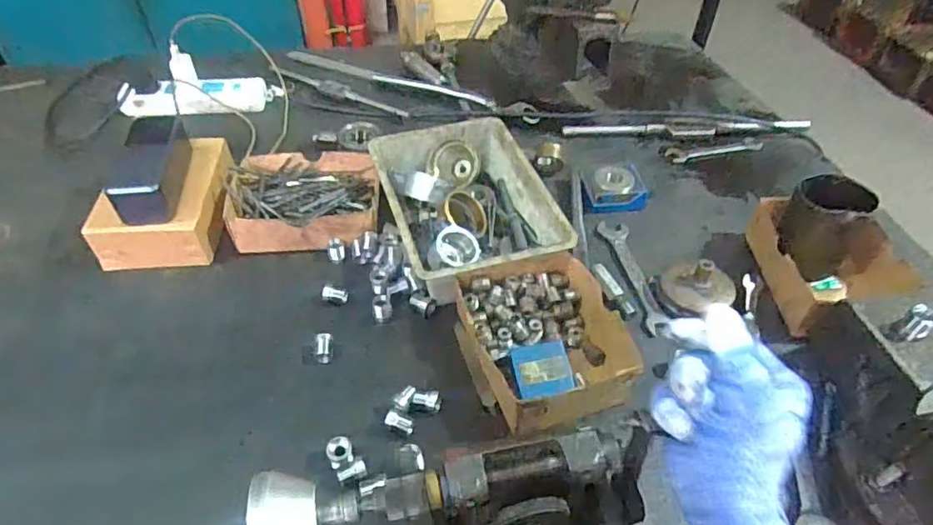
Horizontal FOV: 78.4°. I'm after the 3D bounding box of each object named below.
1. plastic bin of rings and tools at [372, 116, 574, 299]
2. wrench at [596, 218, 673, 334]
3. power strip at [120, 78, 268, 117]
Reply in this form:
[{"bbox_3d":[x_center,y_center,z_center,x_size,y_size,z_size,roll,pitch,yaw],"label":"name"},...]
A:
[{"bbox_3d":[-0.004,-0.070,0.666,0.173,0.065,0.248,-12,47,-14],"label":"plastic bin of rings and tools"},{"bbox_3d":[0.188,0.013,0.647,0.037,0.007,0.165,-4,46,-6],"label":"wrench"},{"bbox_3d":[-0.406,-0.244,0.851,0.209,0.037,0.059,-8,46,-10],"label":"power strip"}]

